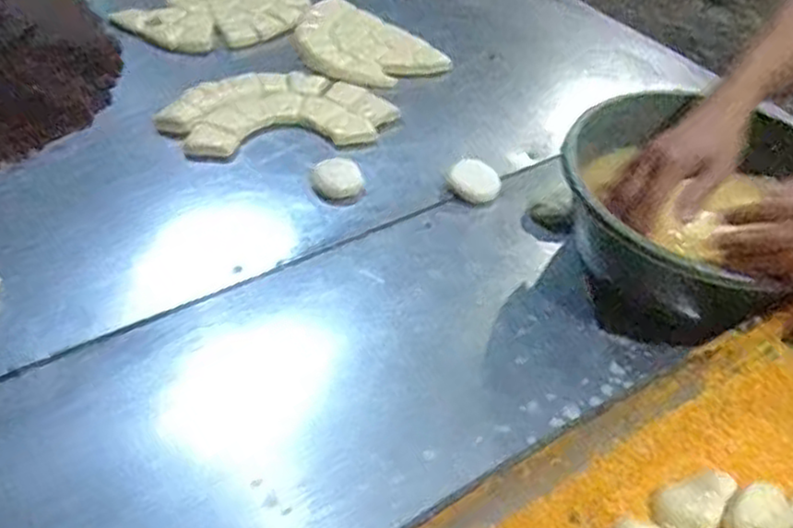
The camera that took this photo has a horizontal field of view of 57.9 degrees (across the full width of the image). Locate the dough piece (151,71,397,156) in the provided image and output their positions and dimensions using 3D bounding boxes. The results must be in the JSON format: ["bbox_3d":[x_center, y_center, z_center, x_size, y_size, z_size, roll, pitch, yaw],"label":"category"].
[{"bbox_3d":[-0.157,-0.207,0.968,0.310,0.027,0.177,-4,44,-7],"label":"dough piece"}]

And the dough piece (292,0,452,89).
[{"bbox_3d":[-0.069,-0.336,1.103,0.265,0.022,0.189,32,51,27],"label":"dough piece"}]

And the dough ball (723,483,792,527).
[{"bbox_3d":[0.265,0.184,0.523,0.053,0.040,0.037,-23,51,-26],"label":"dough ball"}]

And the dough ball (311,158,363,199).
[{"bbox_3d":[-0.072,-0.101,0.866,0.059,0.016,0.062,2,44,-1],"label":"dough ball"}]

